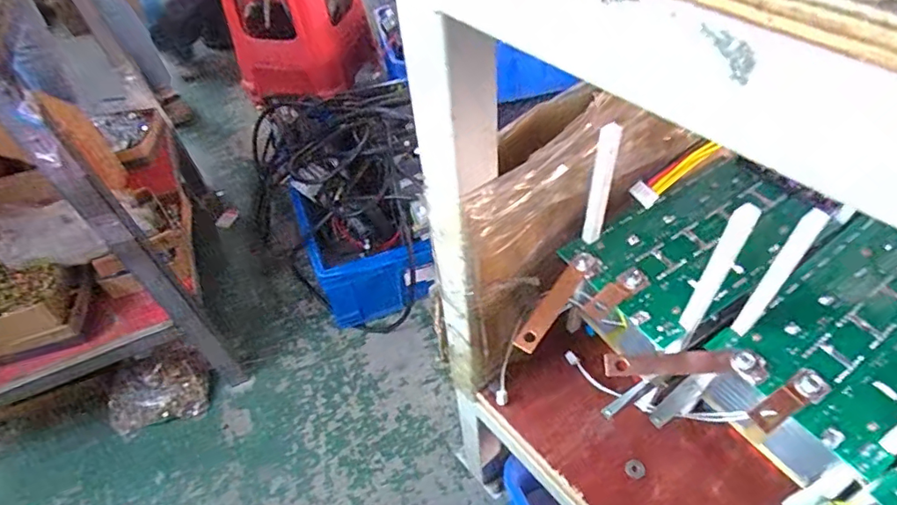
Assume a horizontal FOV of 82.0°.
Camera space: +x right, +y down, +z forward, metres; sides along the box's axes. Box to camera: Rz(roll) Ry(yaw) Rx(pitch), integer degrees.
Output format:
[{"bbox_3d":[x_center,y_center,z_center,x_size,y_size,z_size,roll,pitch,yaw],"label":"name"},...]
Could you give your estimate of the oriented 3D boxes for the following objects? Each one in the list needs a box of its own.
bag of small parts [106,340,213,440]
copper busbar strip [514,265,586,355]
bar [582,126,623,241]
[{"bbox_3d":[-0.589,0.272,1.043,0.206,0.119,0.124,-15,50,-7],"label":"bag of small parts"},{"bbox_3d":[0.088,0.048,0.446,0.020,0.007,0.091,27,67,31],"label":"copper busbar strip"},{"bbox_3d":[0.128,-0.054,0.438,0.015,0.123,0.011,14,53,17],"label":"bar"}]

